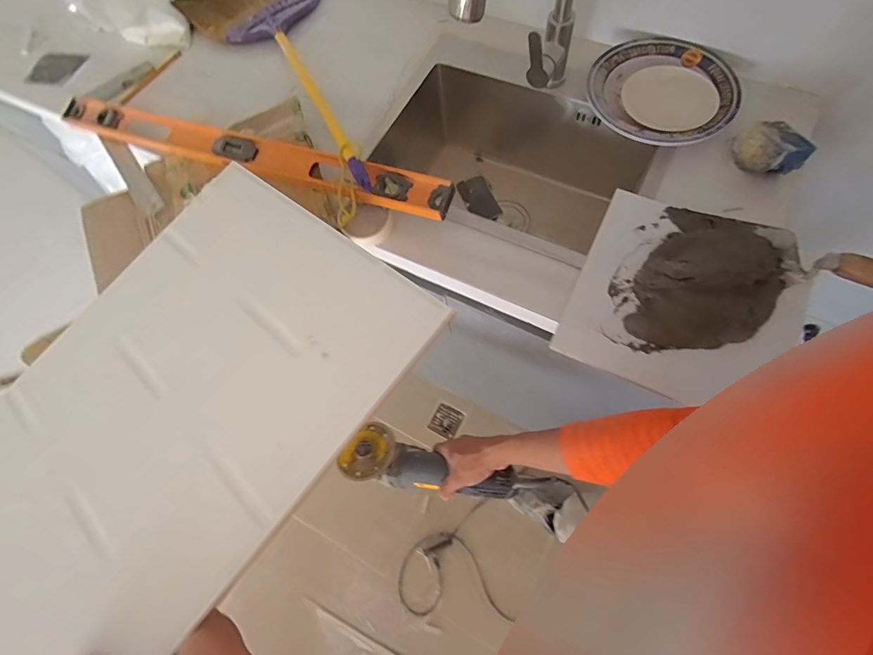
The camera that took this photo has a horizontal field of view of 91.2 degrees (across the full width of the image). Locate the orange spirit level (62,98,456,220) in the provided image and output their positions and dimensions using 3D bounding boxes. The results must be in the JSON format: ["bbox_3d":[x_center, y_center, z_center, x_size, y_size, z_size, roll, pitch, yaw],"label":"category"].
[{"bbox_3d":[-0.355,-0.315,0.756,0.808,0.025,0.059,18,87,15],"label":"orange spirit level"}]

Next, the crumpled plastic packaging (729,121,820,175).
[{"bbox_3d":[0.531,-0.283,0.677,0.059,0.064,0.109,-31,70,-10],"label":"crumpled plastic packaging"}]

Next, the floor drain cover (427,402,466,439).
[{"bbox_3d":[0.038,0.335,1.544,0.103,0.007,0.109,29,87,2],"label":"floor drain cover"}]

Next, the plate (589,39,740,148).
[{"bbox_3d":[0.399,-0.419,0.753,0.241,0.026,0.257,-1,68,2],"label":"plate"}]

